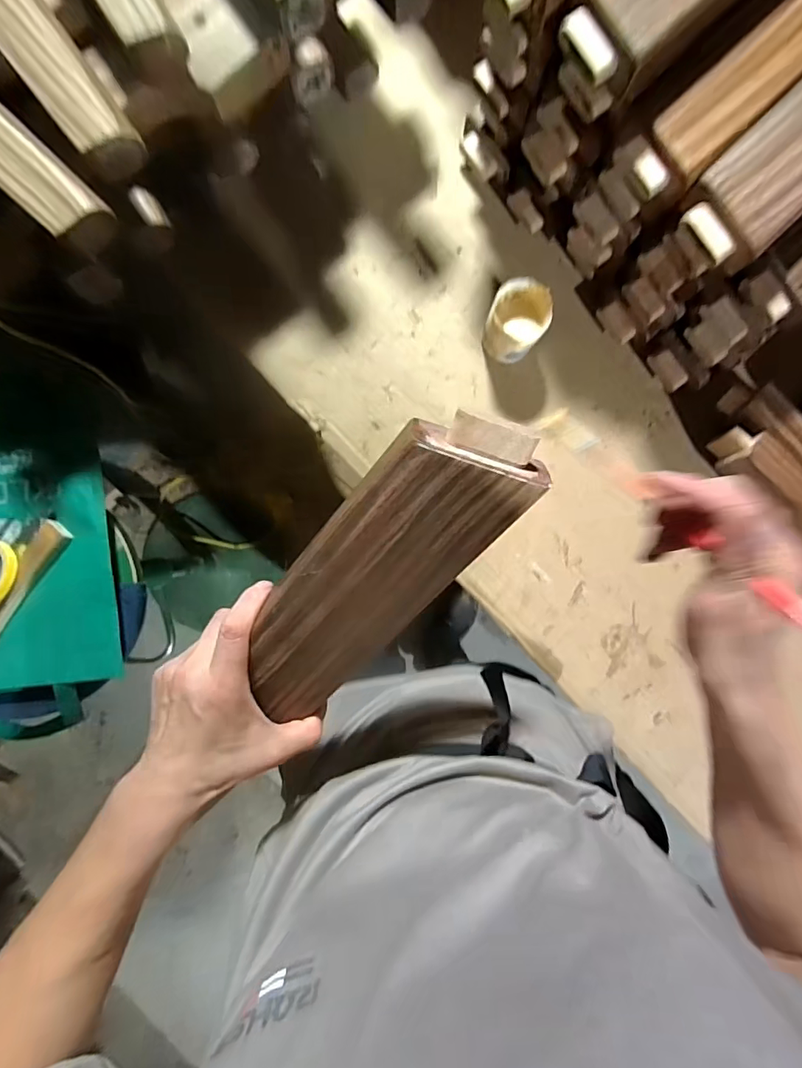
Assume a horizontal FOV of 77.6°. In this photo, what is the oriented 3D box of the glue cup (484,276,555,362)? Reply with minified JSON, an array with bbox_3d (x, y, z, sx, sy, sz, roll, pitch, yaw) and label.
[{"bbox_3d":[0.127,-0.236,0.555,0.061,0.063,0.066,0,92,-2],"label":"glue cup"}]

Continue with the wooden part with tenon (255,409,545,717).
[{"bbox_3d":[-0.022,0.032,0.318,0.080,0.035,0.255,39,115,-3],"label":"wooden part with tenon"}]

